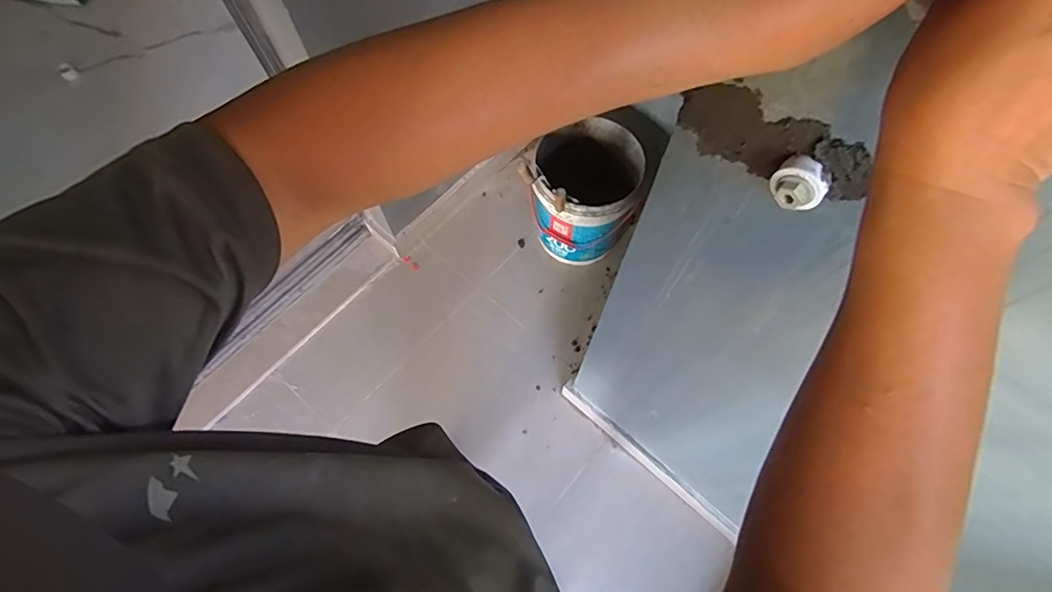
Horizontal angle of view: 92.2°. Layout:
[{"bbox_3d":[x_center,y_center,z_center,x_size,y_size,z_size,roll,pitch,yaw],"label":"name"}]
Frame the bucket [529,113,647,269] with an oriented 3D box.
[{"bbox_3d":[0.151,-0.287,1.518,0.260,0.369,0.335,-1,66,0],"label":"bucket"}]

